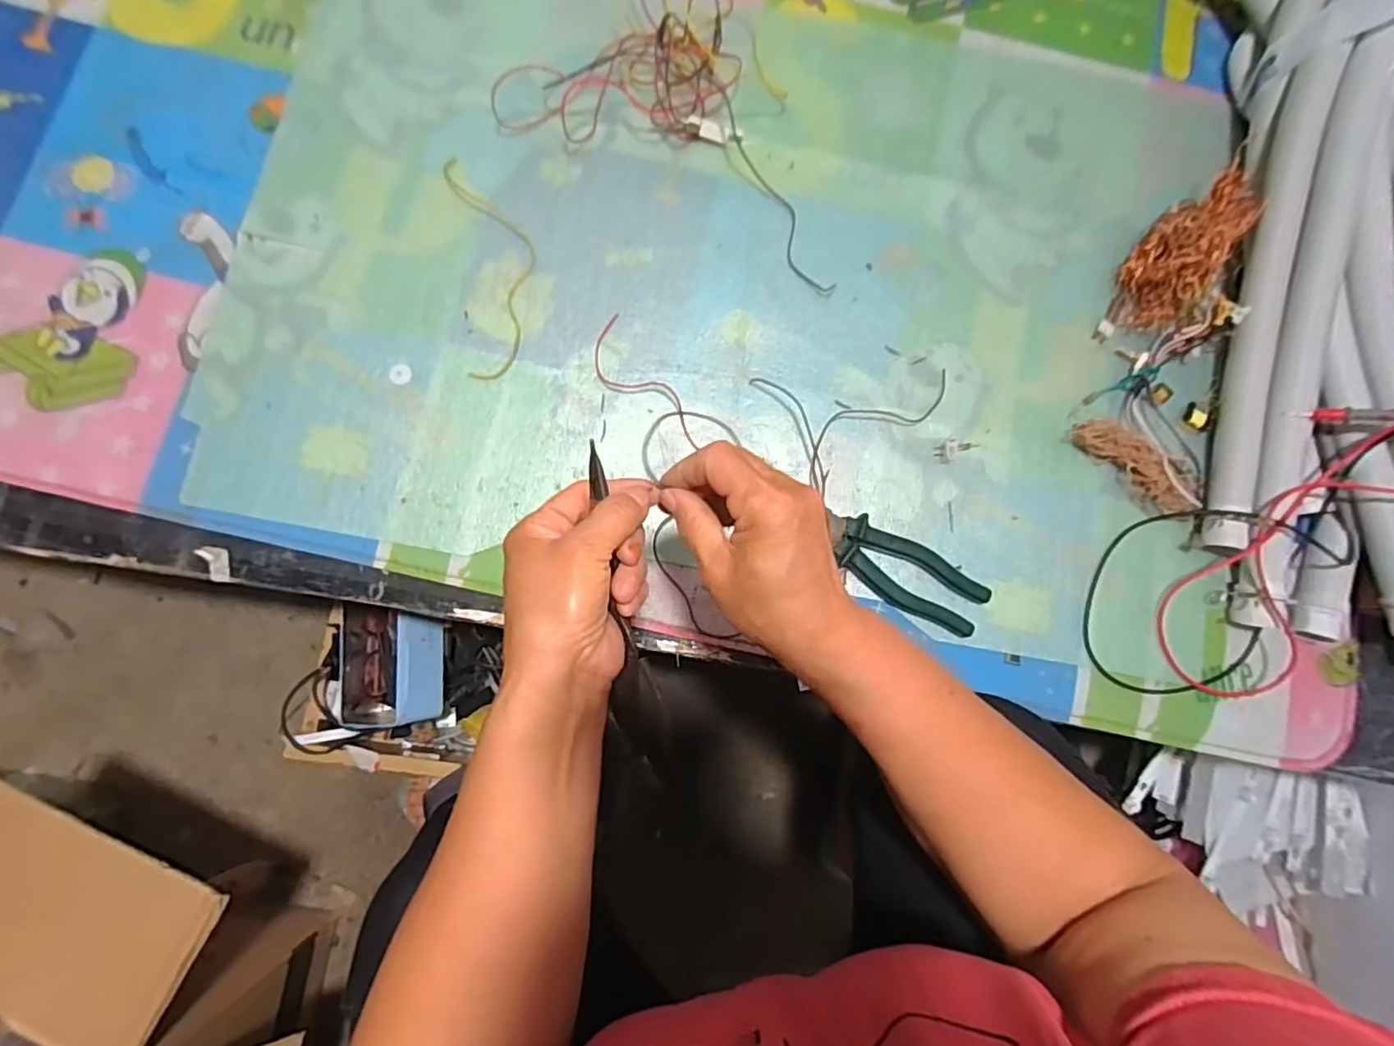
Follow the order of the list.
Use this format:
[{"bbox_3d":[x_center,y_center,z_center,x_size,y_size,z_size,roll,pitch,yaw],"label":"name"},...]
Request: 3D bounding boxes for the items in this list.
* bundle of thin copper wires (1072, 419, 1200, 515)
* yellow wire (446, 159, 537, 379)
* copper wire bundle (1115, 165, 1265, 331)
[{"bbox_3d":[0.394,-0.054,0.545,0.118,0.032,0.040,44,83,4],"label":"bundle of thin copper wires"},{"bbox_3d":[-0.185,-0.238,0.563,0.072,0.004,0.217,-9,83,-3],"label":"yellow wire"},{"bbox_3d":[0.446,-0.243,0.555,0.074,0.058,0.139,40,83,3],"label":"copper wire bundle"}]

